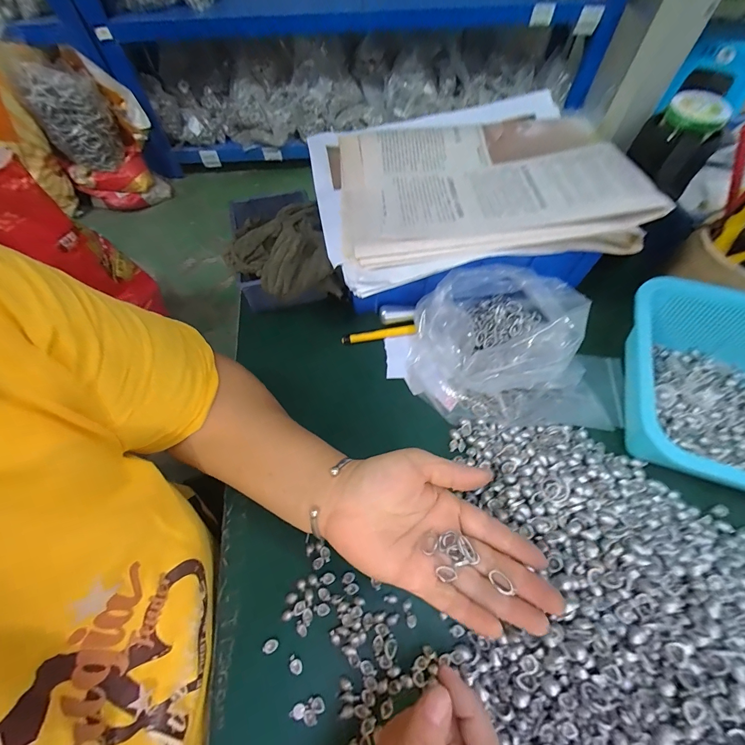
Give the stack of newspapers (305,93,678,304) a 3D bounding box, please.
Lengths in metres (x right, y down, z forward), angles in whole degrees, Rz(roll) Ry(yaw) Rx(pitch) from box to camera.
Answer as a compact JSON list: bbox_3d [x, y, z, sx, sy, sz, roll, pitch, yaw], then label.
[{"bbox_3d":[0.090,-0.196,0.364,0.293,0.047,0.236,-12,61,-7],"label":"stack of newspapers"}]

